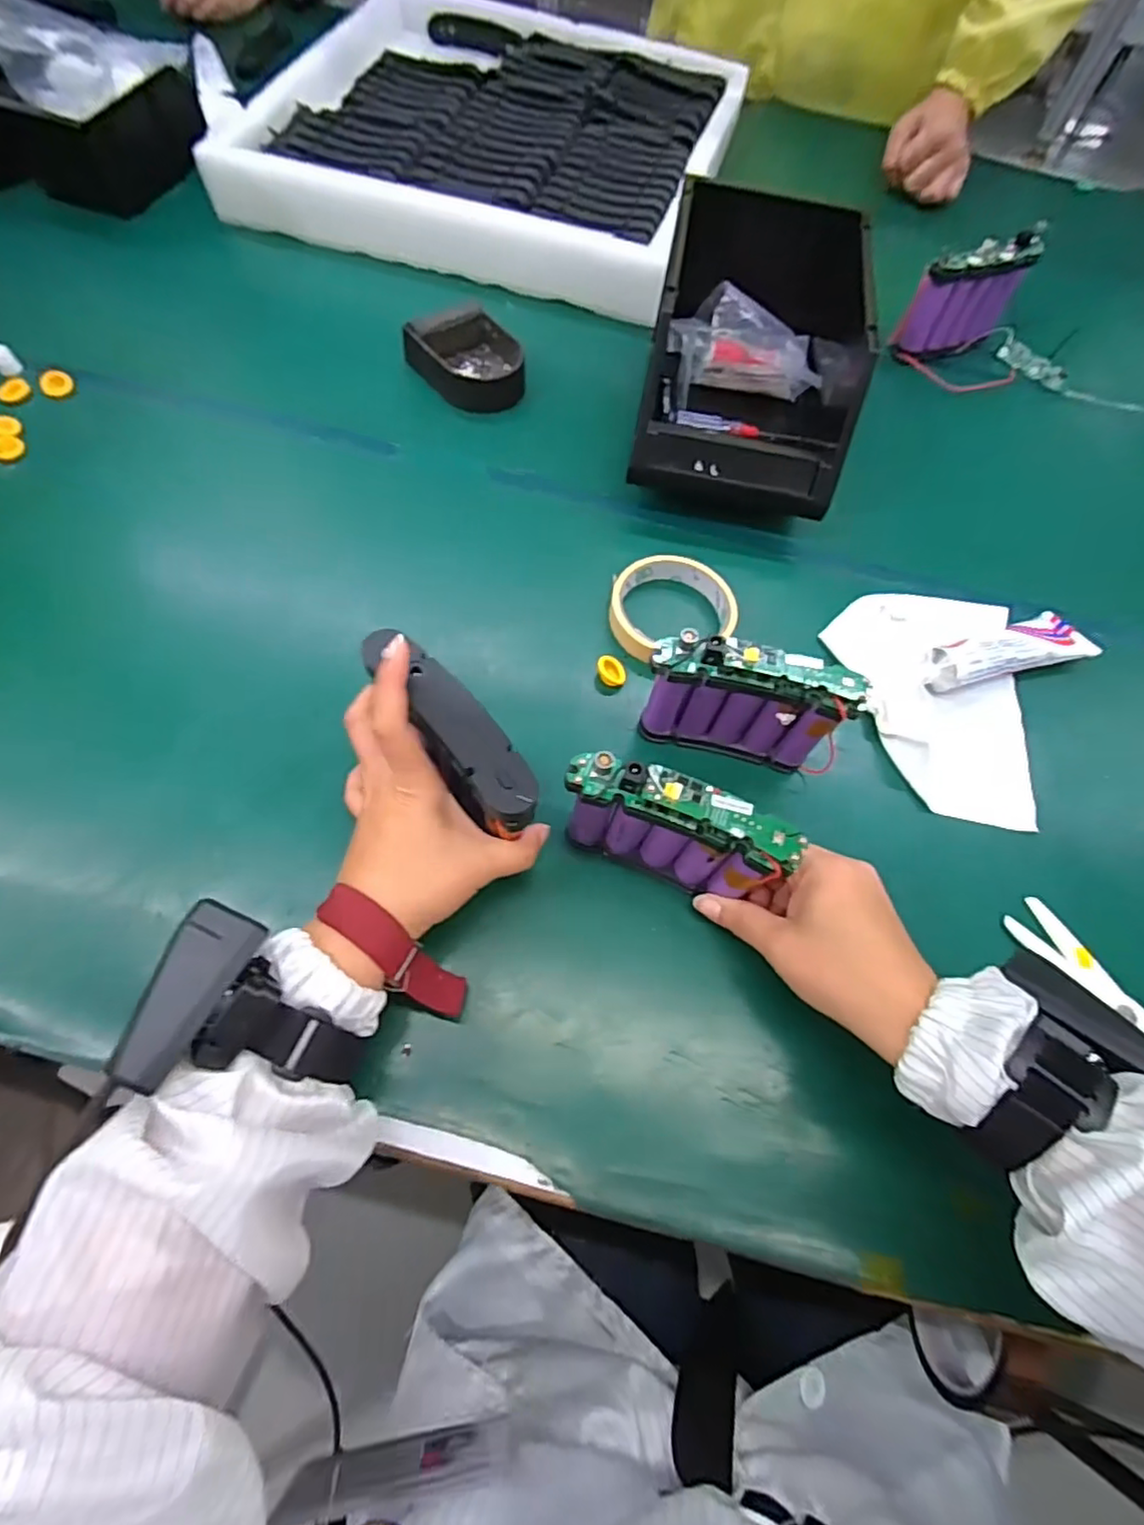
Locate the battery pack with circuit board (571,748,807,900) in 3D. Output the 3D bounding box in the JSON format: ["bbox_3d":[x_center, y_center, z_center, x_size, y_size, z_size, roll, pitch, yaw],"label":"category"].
[{"bbox_3d":[0.052,0.037,0.347,0.112,0.092,0.024,21,64,7],"label":"battery pack with circuit board"}]

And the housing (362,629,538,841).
[{"bbox_3d":[-0.061,-0.015,0.330,0.030,0.042,0.122,-33,75,-18],"label":"housing"}]

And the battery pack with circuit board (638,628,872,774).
[{"bbox_3d":[0.106,-0.033,0.389,0.121,0.094,0.024,14,64,1],"label":"battery pack with circuit board"}]

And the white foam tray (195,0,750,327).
[{"bbox_3d":[-0.069,-0.703,0.726,0.467,0.069,0.502,16,63,4],"label":"white foam tray"}]

